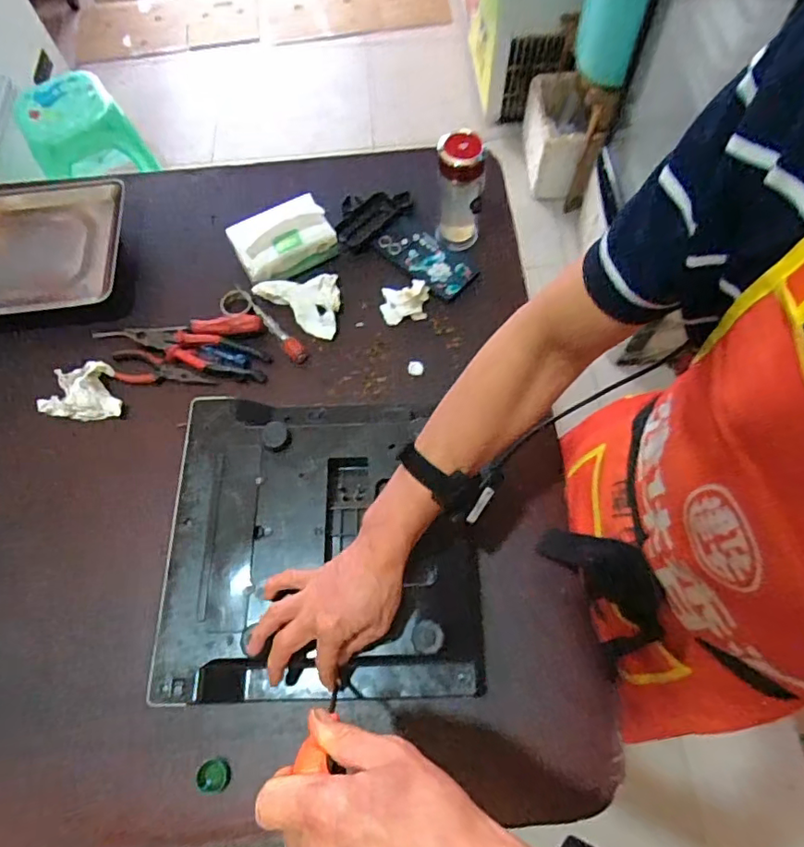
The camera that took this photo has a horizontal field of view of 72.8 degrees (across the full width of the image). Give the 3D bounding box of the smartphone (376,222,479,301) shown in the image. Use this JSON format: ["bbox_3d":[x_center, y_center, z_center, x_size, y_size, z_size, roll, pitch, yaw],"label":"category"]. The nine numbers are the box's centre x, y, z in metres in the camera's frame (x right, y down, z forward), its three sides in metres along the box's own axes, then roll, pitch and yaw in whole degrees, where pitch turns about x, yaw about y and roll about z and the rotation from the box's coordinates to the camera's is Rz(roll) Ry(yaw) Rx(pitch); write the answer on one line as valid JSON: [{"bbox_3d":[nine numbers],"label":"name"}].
[{"bbox_3d":[0.034,-0.249,0.820,0.072,0.013,0.156,-40,71,-14],"label":"smartphone"}]

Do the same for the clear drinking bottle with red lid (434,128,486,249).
[{"bbox_3d":[0.077,-0.327,0.766,0.058,0.148,0.060,-12,67,-3],"label":"clear drinking bottle with red lid"}]

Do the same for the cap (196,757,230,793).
[{"bbox_3d":[-0.200,0.373,0.577,0.032,0.011,0.030,-1,66,1],"label":"cap"}]

